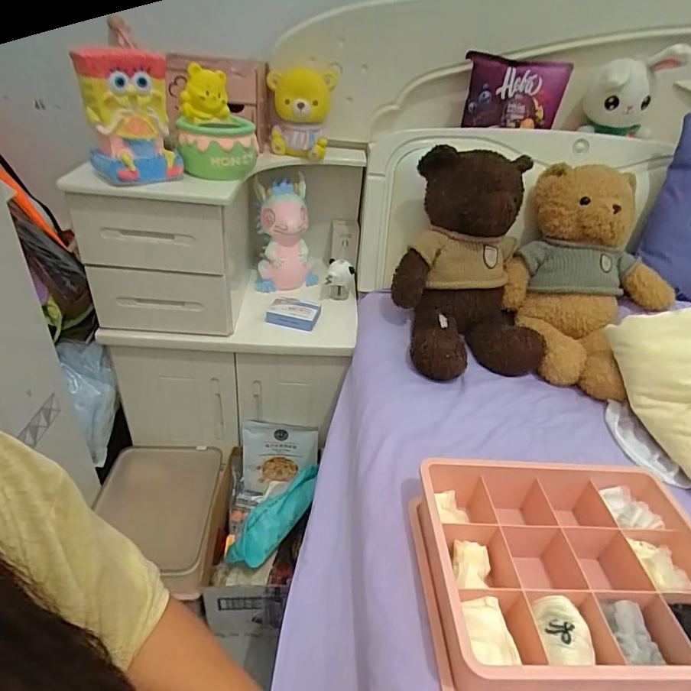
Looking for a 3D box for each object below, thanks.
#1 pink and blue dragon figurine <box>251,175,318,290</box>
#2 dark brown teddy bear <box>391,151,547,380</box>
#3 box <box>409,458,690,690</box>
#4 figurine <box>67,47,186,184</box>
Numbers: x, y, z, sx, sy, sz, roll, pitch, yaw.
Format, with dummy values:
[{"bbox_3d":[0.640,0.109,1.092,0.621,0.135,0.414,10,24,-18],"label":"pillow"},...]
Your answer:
[{"bbox_3d":[-0.129,-0.241,1.028,0.140,0.222,0.086,1,34,-6],"label":"pink and blue dragon figurine"},{"bbox_3d":[0.221,-0.136,0.811,0.241,0.314,0.289,2,34,-8],"label":"dark brown teddy bear"},{"bbox_3d":[0.234,0.236,0.483,0.289,0.076,0.222,4,34,-5],"label":"box"},{"bbox_3d":[-0.323,-0.341,0.693,0.122,0.173,0.065,-10,38,-24],"label":"figurine"}]

